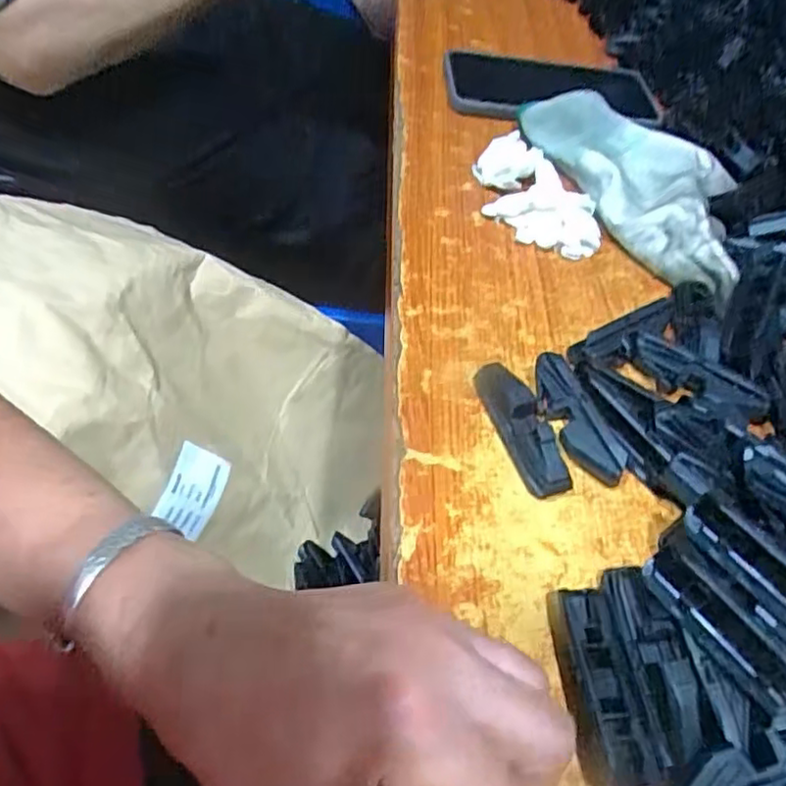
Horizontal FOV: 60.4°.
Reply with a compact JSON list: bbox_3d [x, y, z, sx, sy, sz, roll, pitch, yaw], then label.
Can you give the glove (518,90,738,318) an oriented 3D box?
[{"bbox_3d":[0.174,-0.141,0.442,0.101,0.031,0.190,-13,56,-20],"label":"glove"}]

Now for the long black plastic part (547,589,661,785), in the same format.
[{"bbox_3d":[0.077,0.109,0.254,0.026,0.012,0.072,2,53,-10],"label":"long black plastic part"}]

